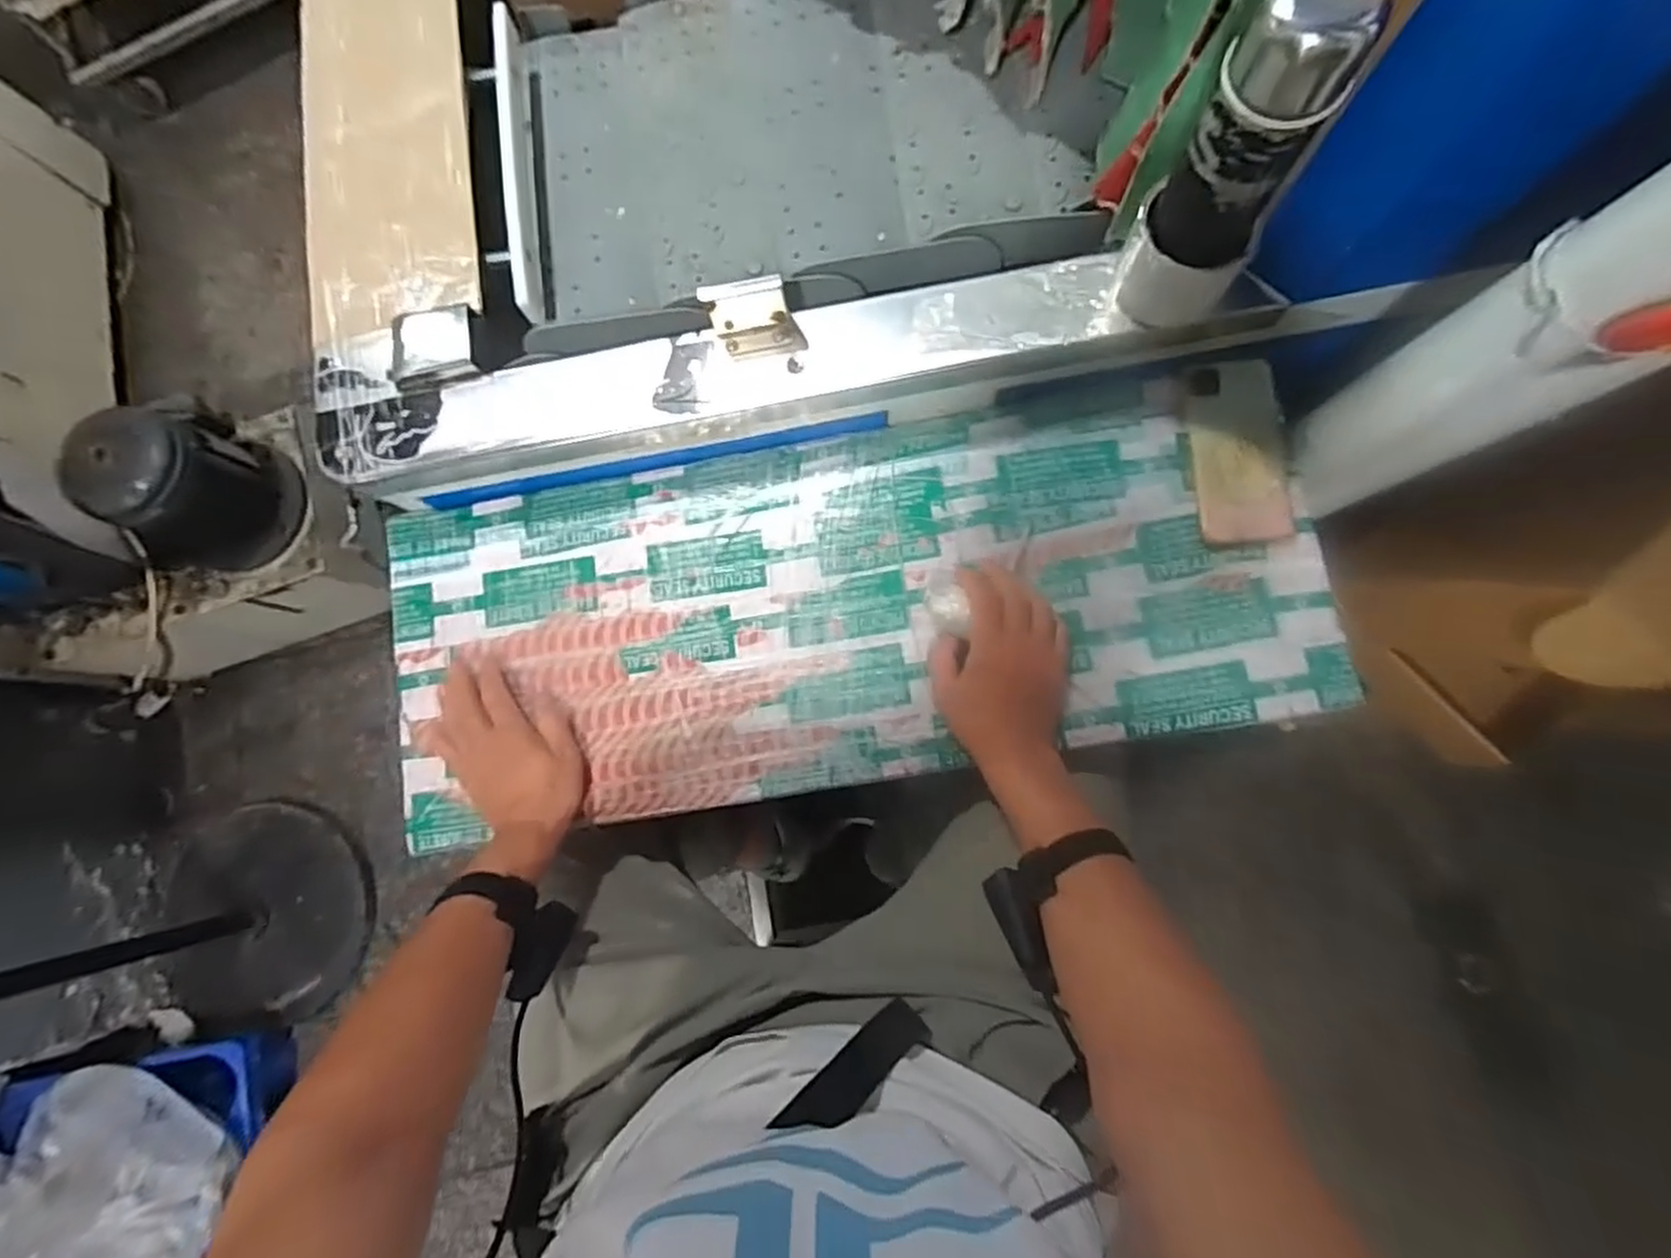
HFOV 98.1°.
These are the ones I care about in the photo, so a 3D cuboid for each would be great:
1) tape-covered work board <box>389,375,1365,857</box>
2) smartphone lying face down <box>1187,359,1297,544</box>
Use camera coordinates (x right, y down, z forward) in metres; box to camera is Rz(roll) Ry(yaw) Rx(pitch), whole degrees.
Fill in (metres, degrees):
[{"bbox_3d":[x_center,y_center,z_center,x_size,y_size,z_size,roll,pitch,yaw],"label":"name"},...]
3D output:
[{"bbox_3d":[0.003,-0.020,0.654,0.816,0.013,0.322,-6,82,4],"label":"tape-covered work board"},{"bbox_3d":[0.357,-0.156,0.639,0.078,0.013,0.158,-4,85,8],"label":"smartphone lying face down"}]

